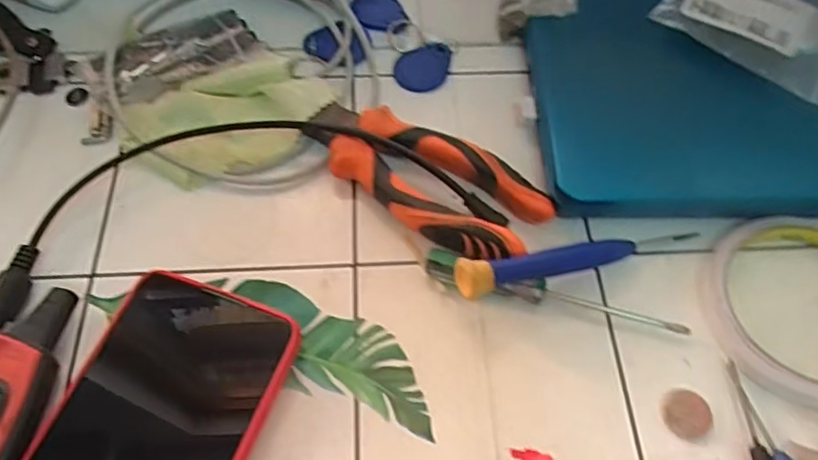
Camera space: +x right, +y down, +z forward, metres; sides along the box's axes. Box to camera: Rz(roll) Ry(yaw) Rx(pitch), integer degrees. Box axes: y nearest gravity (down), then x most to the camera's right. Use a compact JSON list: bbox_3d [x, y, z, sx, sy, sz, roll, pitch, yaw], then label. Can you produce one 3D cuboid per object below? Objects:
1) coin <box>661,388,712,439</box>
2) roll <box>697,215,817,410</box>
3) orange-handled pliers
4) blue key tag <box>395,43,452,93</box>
[{"bbox_3d":[0.114,0.074,0.248,0.020,0.004,0.019,3,61,0],"label":"coin"},{"bbox_3d":[0.175,0.029,0.266,0.088,0.020,0.082,1,61,-1],"label":"roll"},{"bbox_3d":[0.006,-0.026,0.294,0.121,0.020,0.050,31,65,15],"label":"orange-handled pliers"},{"bbox_3d":[0.009,-0.093,0.342,0.035,0.004,0.026,-40,69,-21],"label":"blue key tag"}]

